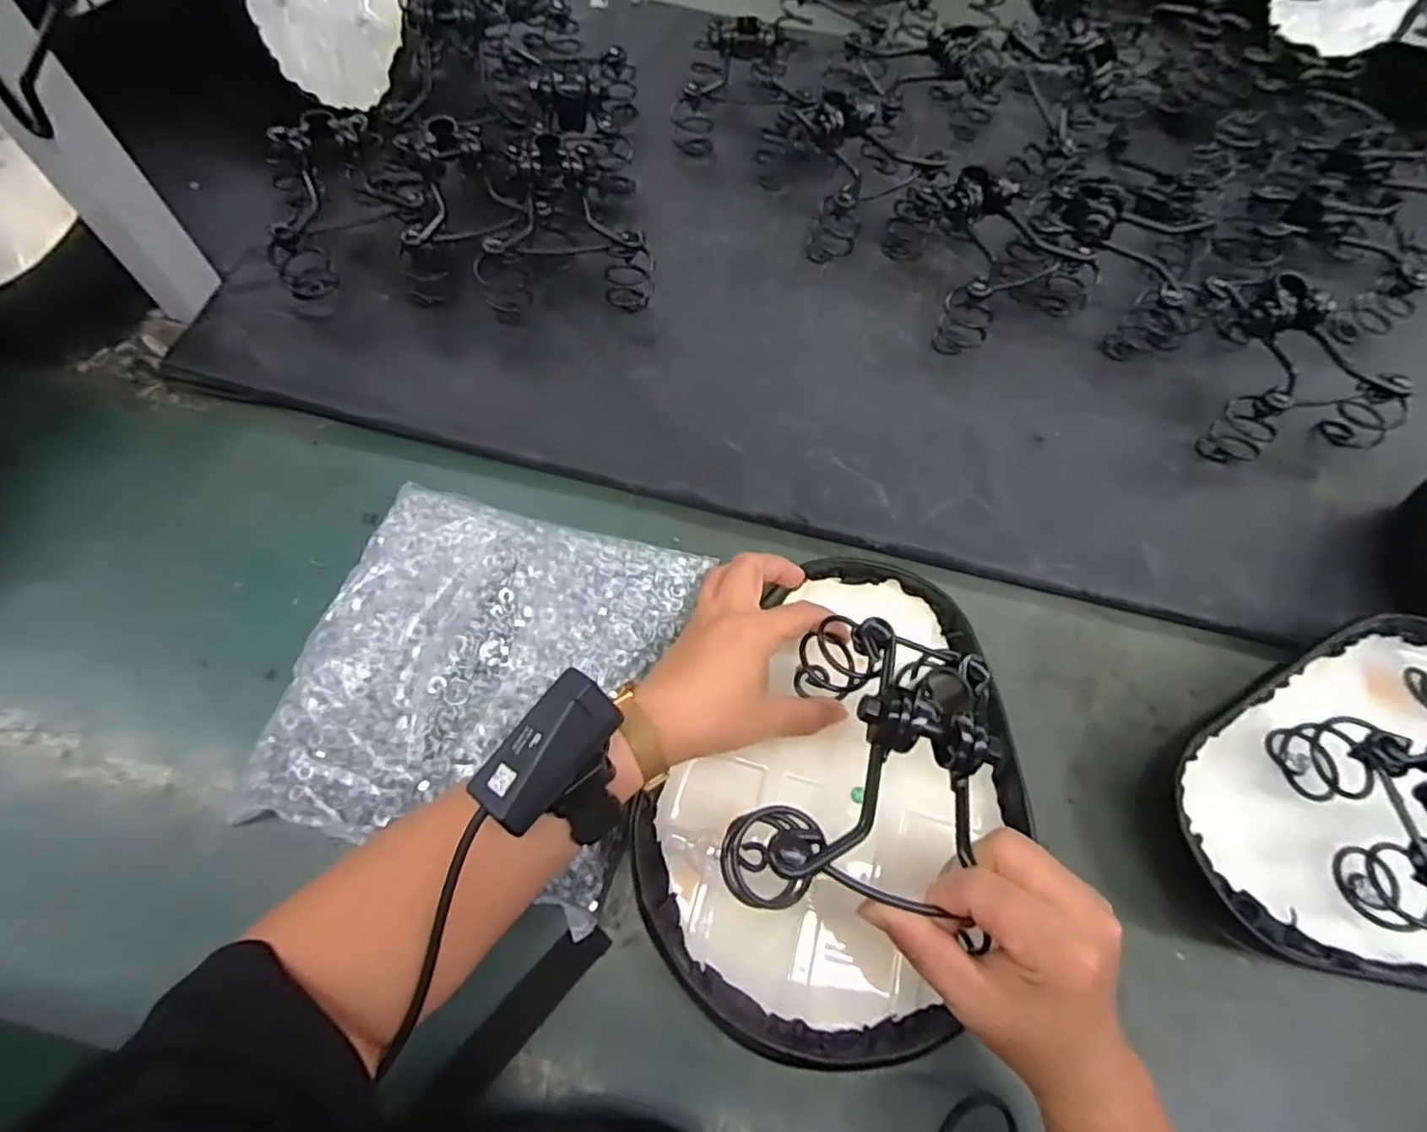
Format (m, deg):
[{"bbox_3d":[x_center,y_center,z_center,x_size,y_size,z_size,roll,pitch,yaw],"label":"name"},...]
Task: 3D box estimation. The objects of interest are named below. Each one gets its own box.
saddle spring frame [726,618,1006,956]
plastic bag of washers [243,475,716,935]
[{"bbox_3d":[0.085,0.105,0.348,0.123,0.090,0.154,23,73,7],"label":"saddle spring frame"},{"bbox_3d":[-0.156,0.072,0.467,0.248,0.038,0.251,15,65,5],"label":"plastic bag of washers"}]

